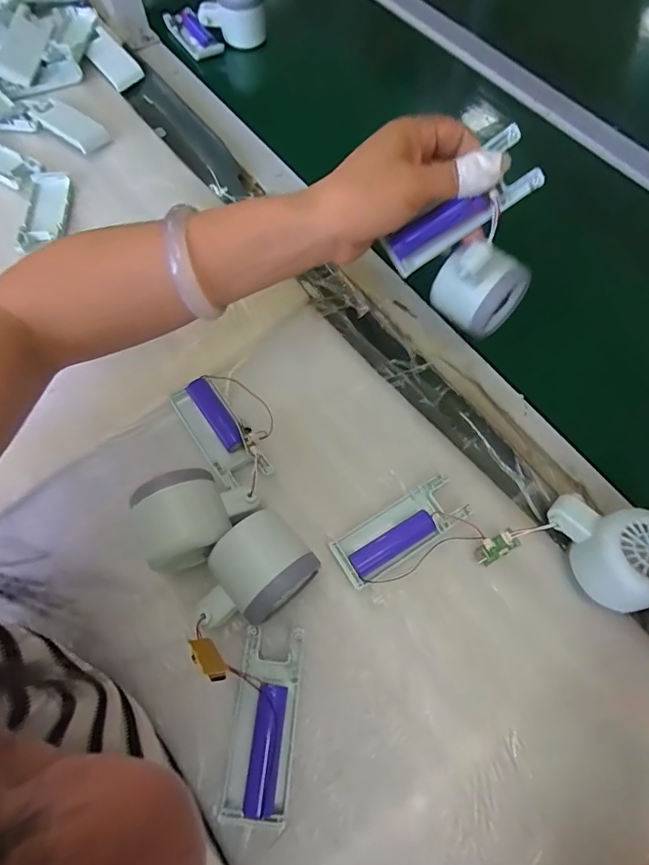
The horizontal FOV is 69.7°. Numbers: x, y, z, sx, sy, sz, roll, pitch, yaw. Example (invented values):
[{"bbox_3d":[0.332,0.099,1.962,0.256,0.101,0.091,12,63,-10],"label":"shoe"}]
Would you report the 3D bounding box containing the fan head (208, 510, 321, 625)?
[{"bbox_3d":[-0.041,0.088,0.307,0.055,0.048,0.054,-39,72,-16],"label":"fan head"}]

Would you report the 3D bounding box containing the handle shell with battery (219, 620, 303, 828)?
[{"bbox_3d":[-0.038,0.176,0.285,0.040,0.018,0.102,5,66,1],"label":"handle shell with battery"}]

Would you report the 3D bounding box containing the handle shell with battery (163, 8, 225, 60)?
[{"bbox_3d":[-0.170,-0.518,0.604,0.041,0.018,0.091,-32,70,-14],"label":"handle shell with battery"}]

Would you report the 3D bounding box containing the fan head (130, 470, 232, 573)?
[{"bbox_3d":[-0.097,0.061,0.319,0.059,0.054,0.054,-21,68,-10],"label":"fan head"}]

